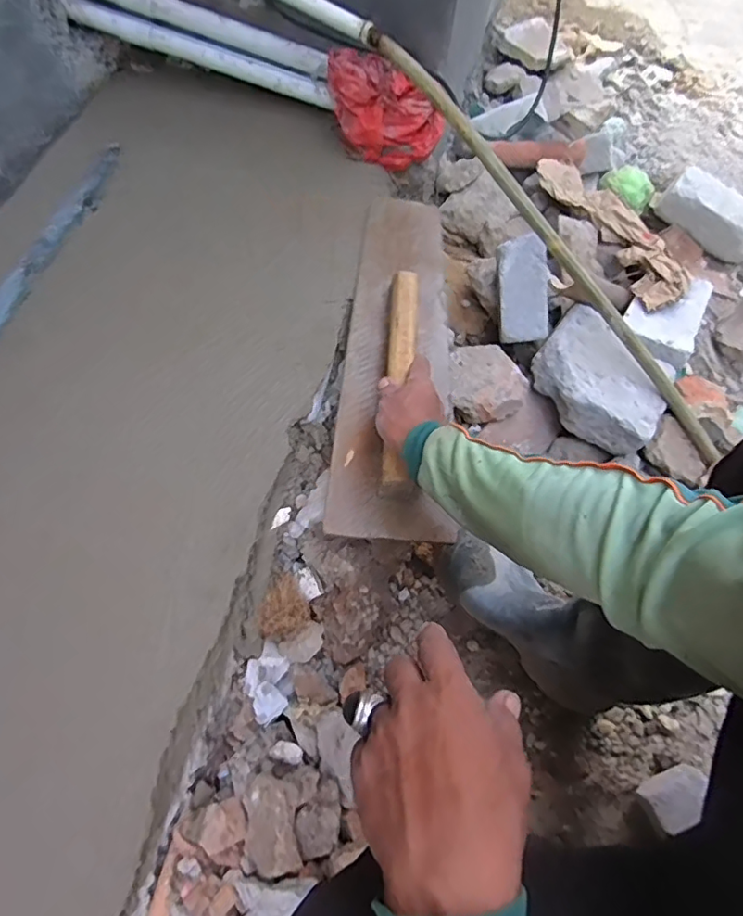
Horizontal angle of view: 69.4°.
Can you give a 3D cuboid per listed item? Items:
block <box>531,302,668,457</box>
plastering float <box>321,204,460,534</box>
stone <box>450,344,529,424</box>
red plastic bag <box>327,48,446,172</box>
[{"bbox_3d":[0.338,-0.115,0.814,0.139,0.068,0.224,-28,71,-14],"label":"block"},{"bbox_3d":[0.040,-0.160,0.705,0.139,0.080,0.541,7,62,0],"label":"plastering float"},{"bbox_3d":[0.175,-0.119,0.832,0.122,0.055,0.130,7,67,0],"label":"stone"},{"bbox_3d":[0.016,-0.531,0.827,0.182,0.119,0.089,19,68,5],"label":"red plastic bag"}]

